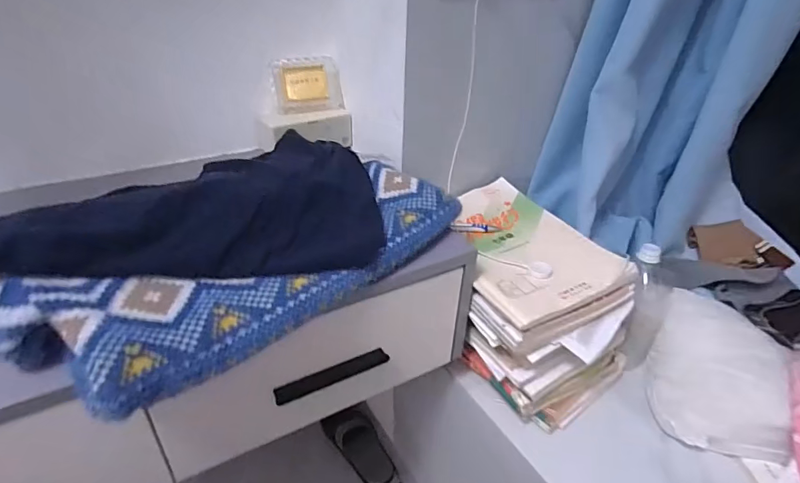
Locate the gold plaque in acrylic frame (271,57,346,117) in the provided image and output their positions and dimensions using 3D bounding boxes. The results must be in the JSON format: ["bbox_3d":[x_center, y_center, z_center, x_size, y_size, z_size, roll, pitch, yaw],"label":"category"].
[{"bbox_3d":[-0.161,-0.277,0.801,0.121,0.089,0.037,-10,35,-18],"label":"gold plaque in acrylic frame"}]

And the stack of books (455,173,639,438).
[{"bbox_3d":[0.180,0.087,0.722,0.222,0.214,0.310,-17,37,-26],"label":"stack of books"}]

